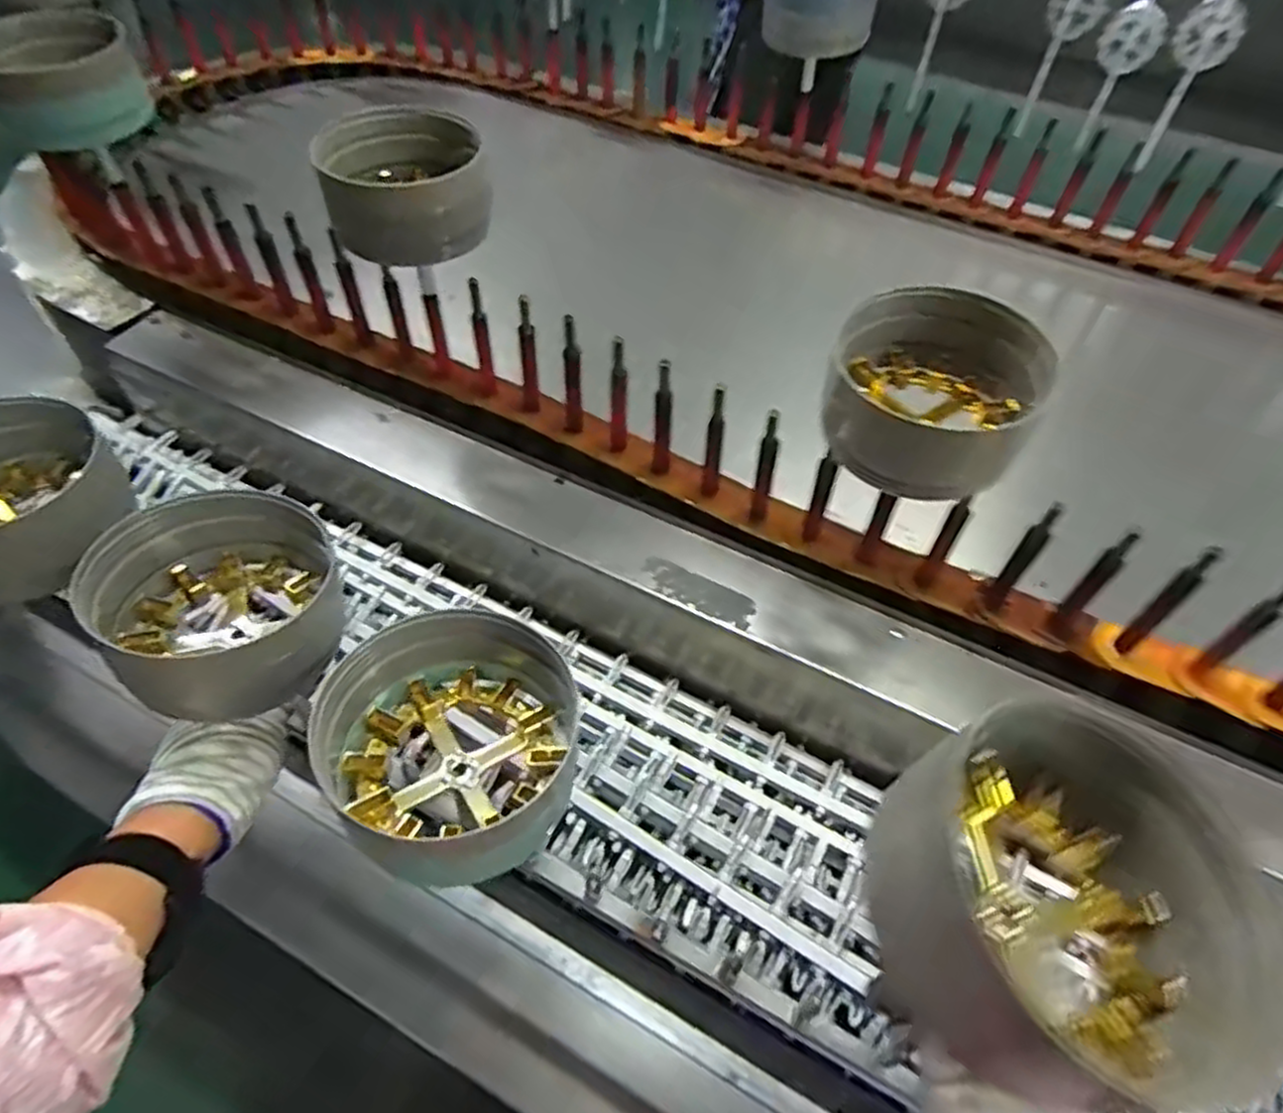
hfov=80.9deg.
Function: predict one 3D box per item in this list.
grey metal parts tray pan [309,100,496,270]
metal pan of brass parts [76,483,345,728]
[{"bbox_3d":[-0.197,-0.314,0.636,0.132,0.081,0.121,-17,55,-14],"label":"grey metal parts tray pan"},{"bbox_3d":[-0.261,0.031,0.475,0.129,0.077,0.120,1,53,-1],"label":"metal pan of brass parts"}]

